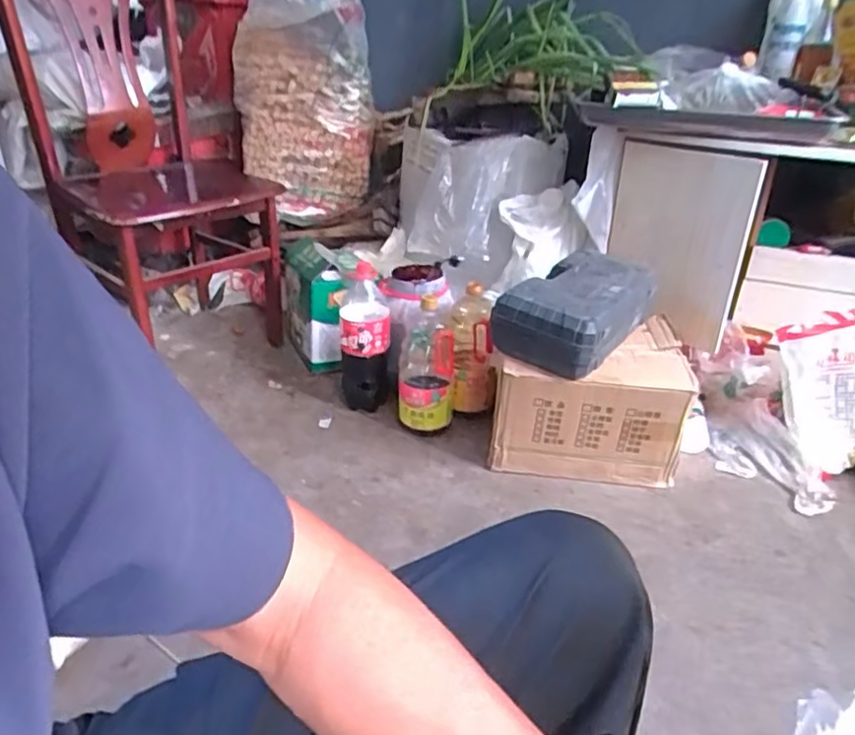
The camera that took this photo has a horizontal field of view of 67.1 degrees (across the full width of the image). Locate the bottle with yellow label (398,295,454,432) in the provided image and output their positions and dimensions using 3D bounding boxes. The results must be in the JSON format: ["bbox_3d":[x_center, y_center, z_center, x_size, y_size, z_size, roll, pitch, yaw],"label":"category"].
[{"bbox_3d":[-0.001,0.002,1.271,0.102,0.273,0.116,3,28,2],"label":"bottle with yellow label"}]

